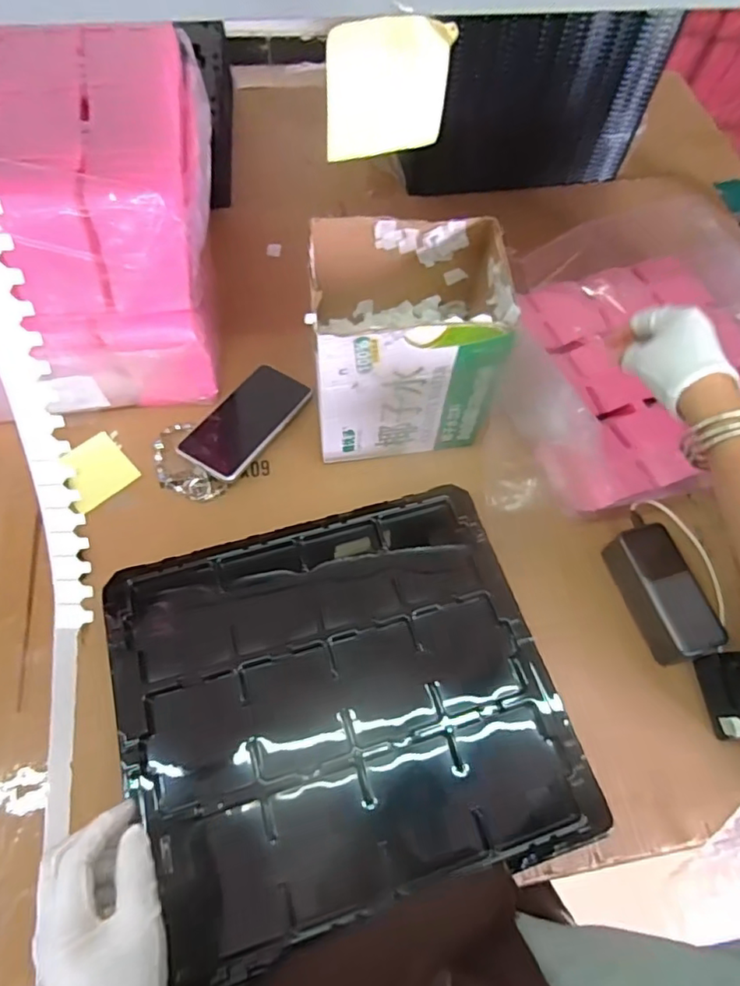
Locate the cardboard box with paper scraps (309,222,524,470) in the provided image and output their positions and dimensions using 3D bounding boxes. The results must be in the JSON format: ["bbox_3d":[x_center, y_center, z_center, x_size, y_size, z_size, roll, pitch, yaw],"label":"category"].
[{"bbox_3d":[0.034,-0.155,0.603,0.196,0.192,0.145,-7,64,-7],"label":"cardboard box with paper scraps"}]

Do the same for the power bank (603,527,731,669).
[{"bbox_3d":[0.292,0.103,0.579,0.058,0.055,0.128,-14,65,-11],"label":"power bank"}]

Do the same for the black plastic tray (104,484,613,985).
[{"bbox_3d":[-0.027,0.177,0.507,0.363,0.020,0.328,-14,65,-11],"label":"black plastic tray"}]

